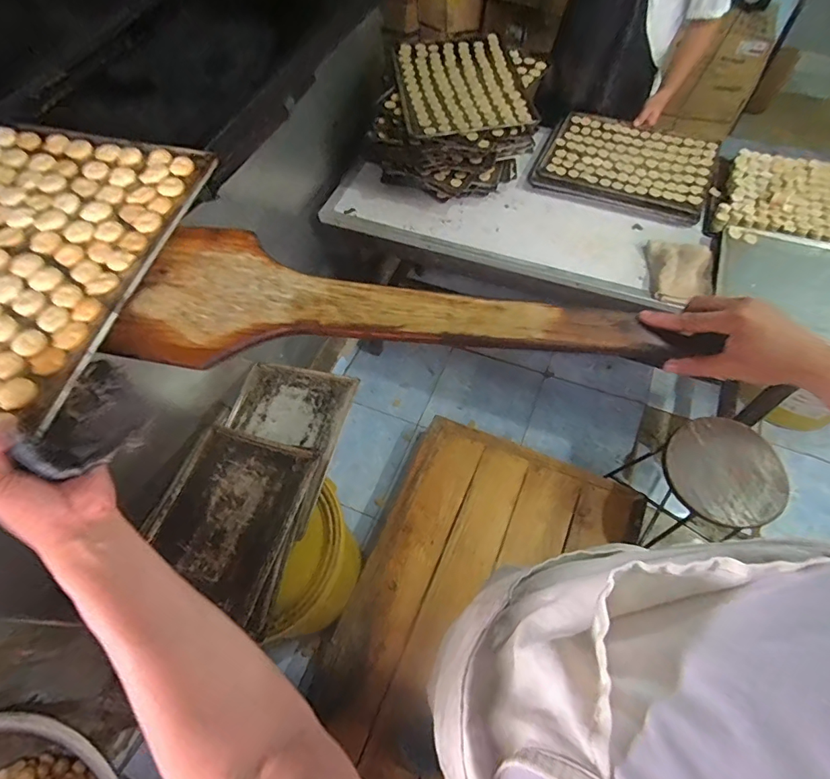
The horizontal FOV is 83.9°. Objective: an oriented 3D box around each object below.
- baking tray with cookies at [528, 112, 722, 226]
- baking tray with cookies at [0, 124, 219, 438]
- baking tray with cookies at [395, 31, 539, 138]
[{"bbox_3d":[0.628,-0.671,1.381,0.485,0.036,0.383,25,65,16],"label":"baking tray with cookies"},{"bbox_3d":[-0.477,-0.159,0.549,0.324,0.025,0.449,9,61,8],"label":"baking tray with cookies"},{"bbox_3d":[0.125,-0.869,1.303,0.331,0.030,0.497,-10,61,-2],"label":"baking tray with cookies"}]

